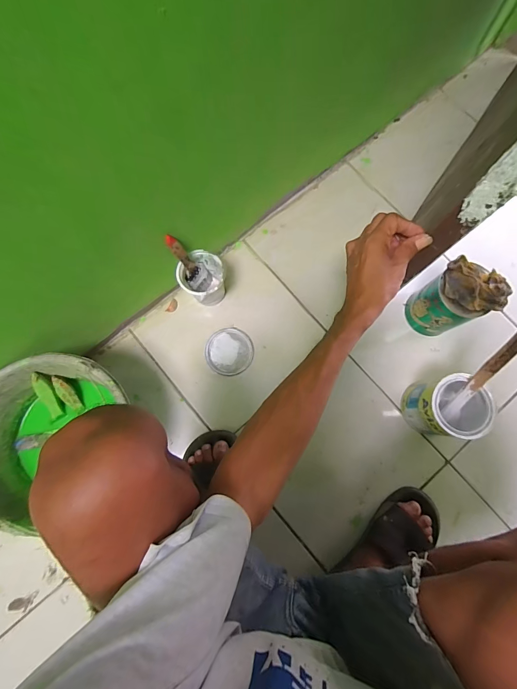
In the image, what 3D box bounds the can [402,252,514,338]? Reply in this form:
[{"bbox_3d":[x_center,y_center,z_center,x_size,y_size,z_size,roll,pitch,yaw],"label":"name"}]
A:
[{"bbox_3d":[0.355,-0.082,0.623,0.103,0.166,0.107,0,79,-1],"label":"can"}]

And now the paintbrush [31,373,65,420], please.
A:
[{"bbox_3d":[-0.346,0.086,0.549,0.022,0.009,0.090,-12,119,-4],"label":"paintbrush"}]

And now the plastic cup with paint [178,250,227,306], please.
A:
[{"bbox_3d":[-0.106,-0.123,0.652,0.083,0.102,0.082,0,79,-1],"label":"plastic cup with paint"}]

